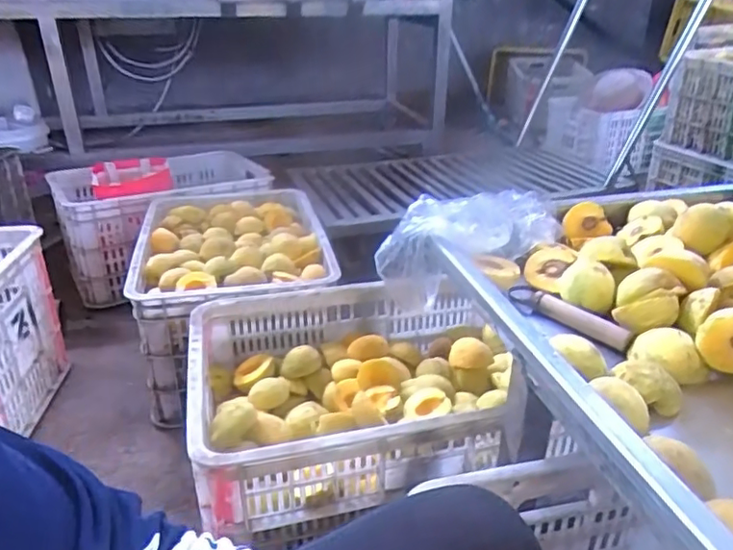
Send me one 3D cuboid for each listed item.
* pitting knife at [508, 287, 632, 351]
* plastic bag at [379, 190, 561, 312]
[{"bbox_3d":[0.215,0.042,0.624,0.028,0.024,0.150,-16,30,-29],"label":"pitting knife"},{"bbox_3d":[0.130,-0.057,0.746,0.246,0.096,0.118,-13,26,3],"label":"plastic bag"}]

